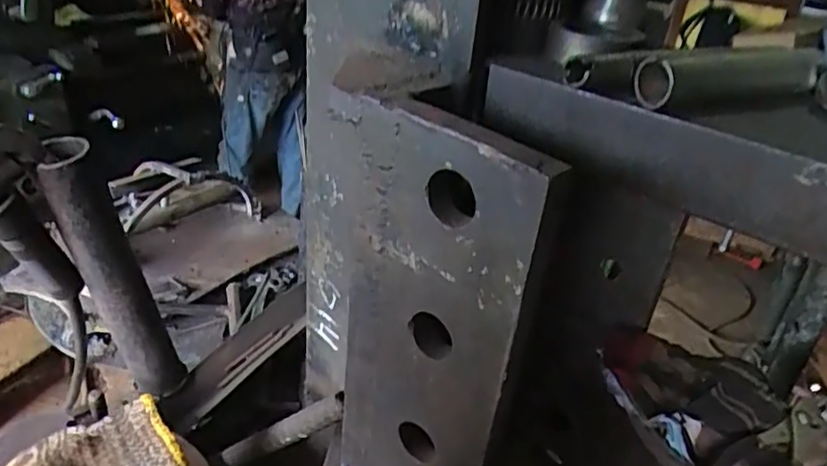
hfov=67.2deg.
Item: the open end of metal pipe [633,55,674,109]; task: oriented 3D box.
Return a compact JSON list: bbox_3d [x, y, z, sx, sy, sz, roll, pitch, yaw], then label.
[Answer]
[{"bbox_3d":[0.125,-0.079,0.326,0.006,0.026,0.027,-2,31,-13],"label":"open end of metal pipe"}]

